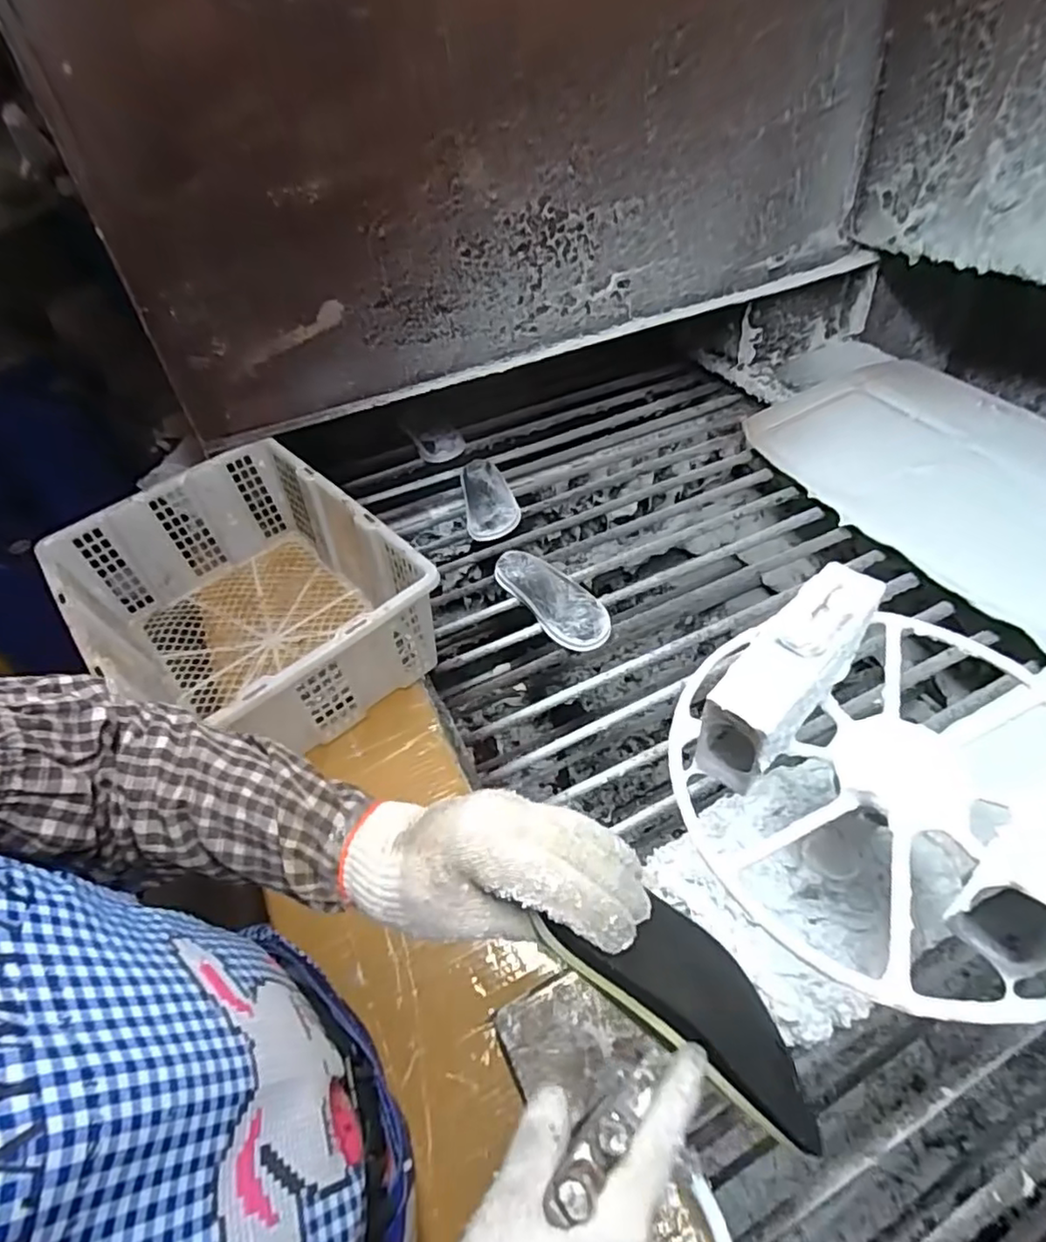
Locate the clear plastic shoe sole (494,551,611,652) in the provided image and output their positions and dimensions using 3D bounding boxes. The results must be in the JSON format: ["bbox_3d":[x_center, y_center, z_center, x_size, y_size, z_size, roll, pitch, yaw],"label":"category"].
[{"bbox_3d":[0.047,-0.034,0.951,0.093,0.031,0.228,-28,50,-19],"label":"clear plastic shoe sole"}]

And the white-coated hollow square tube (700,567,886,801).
[{"bbox_3d":[0.174,0.032,0.405,0.139,0.109,0.044,-38,54,-26],"label":"white-coated hollow square tube"}]

